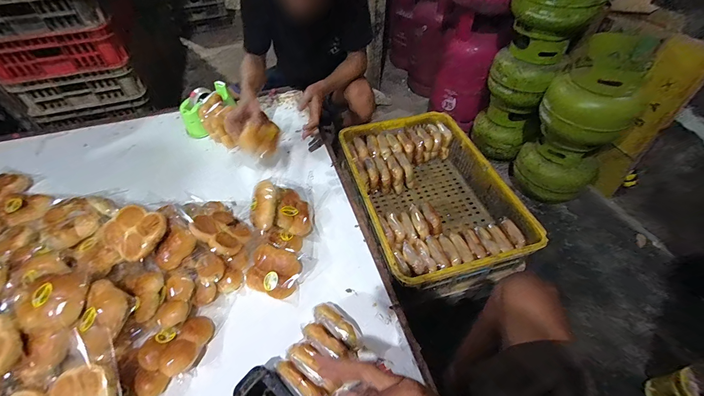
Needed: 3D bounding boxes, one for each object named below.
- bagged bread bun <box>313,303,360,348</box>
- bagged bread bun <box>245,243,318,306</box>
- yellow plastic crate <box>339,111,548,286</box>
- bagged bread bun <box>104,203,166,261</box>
[{"bbox_3d":[-0.027,0.238,0.586,0.101,0.039,0.039,32,57,24],"label":"bagged bread bun"},{"bbox_3d":[-0.169,0.165,0.714,0.148,0.055,0.114,7,50,6],"label":"bagged bread bun"},{"bbox_3d":[0.232,-0.016,0.991,0.427,0.144,0.604,-12,51,-10],"label":"yellow plastic crate"},{"bbox_3d":[-0.461,0.075,0.675,0.103,0.070,0.100,0,50,0],"label":"bagged bread bun"}]

